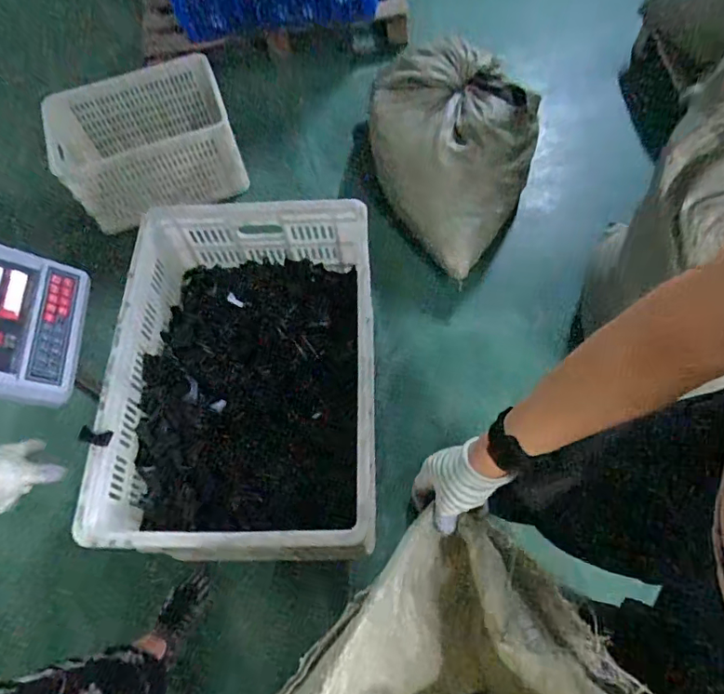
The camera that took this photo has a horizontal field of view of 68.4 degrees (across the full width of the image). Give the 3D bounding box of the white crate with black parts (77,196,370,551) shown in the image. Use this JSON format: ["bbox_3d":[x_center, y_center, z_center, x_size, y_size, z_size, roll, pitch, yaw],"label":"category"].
[{"bbox_3d":[-0.225,0.057,1.063,0.465,0.253,0.660,-1,63,3],"label":"white crate with black parts"}]

